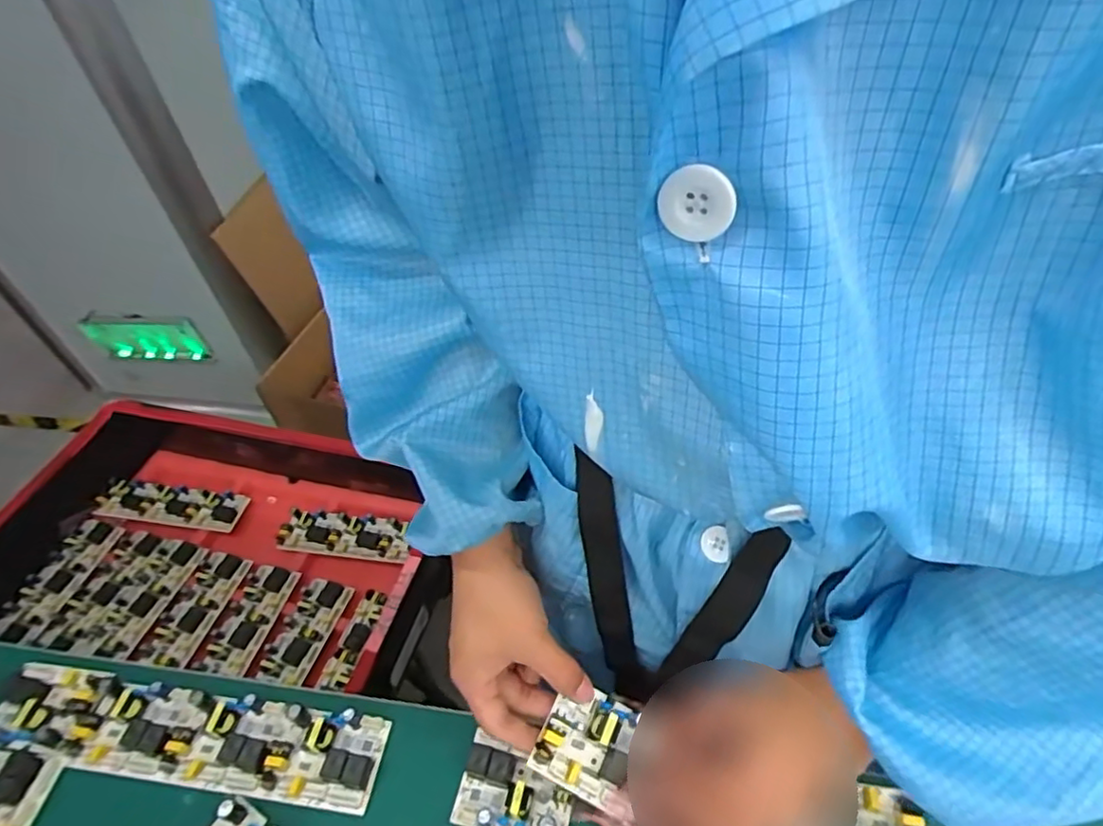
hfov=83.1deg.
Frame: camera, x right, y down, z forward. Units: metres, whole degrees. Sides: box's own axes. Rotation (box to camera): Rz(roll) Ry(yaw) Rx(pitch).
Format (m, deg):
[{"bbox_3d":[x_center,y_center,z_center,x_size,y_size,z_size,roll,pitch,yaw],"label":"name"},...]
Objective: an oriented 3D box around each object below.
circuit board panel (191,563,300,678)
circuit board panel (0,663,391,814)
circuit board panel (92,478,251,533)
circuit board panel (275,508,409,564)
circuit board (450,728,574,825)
[{"bbox_3d":[-0.405,0.275,0.836,0.074,0.014,0.148,10,50,14],"label":"circuit board panel"},{"bbox_3d":[-0.285,0.239,0.470,0.316,0.021,0.062,4,49,10],"label":"circuit board panel"},{"bbox_3d":[-0.615,0.145,0.993,0.261,0.029,0.067,7,49,12],"label":"circuit board panel"},{"bbox_3d":[-0.299,0.175,0.900,0.203,0.020,0.063,6,49,11],"label":"circuit board panel"},{"bbox_3d":[-0.026,0.260,0.428,0.080,0.022,0.053,11,50,15],"label":"circuit board"}]

